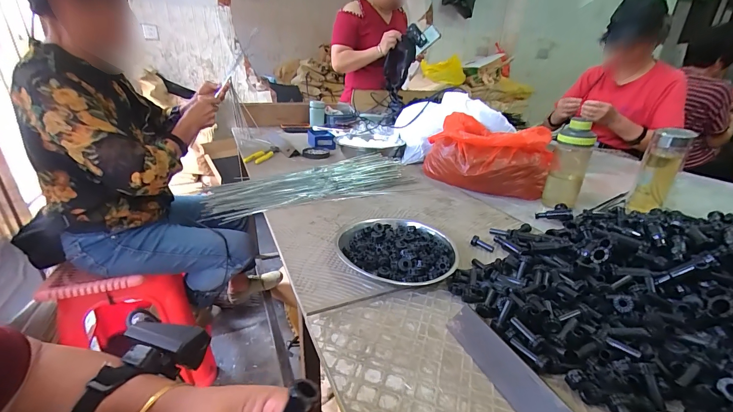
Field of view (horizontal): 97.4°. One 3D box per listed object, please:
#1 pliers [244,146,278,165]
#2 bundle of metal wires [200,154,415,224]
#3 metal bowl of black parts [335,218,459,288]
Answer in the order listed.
[{"bbox_3d":[-0.314,-0.159,0.995,0.046,0.019,0.162,6,25,9],"label":"pliers"},{"bbox_3d":[-0.108,-0.054,0.744,0.457,0.047,0.157,-13,29,-29],"label":"bundle of metal wires"},{"bbox_3d":[0.051,0.069,0.503,0.161,0.028,0.181,-21,33,-40],"label":"metal bowl of black parts"}]

